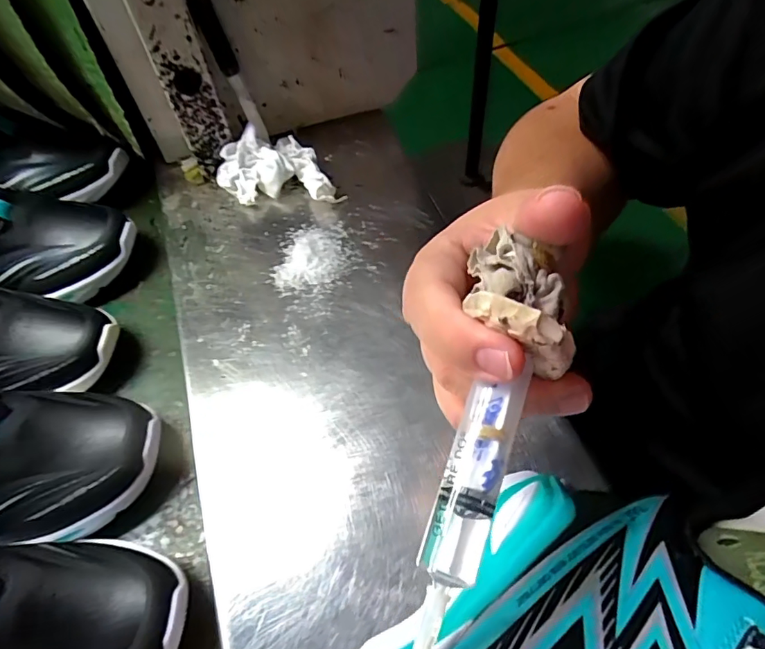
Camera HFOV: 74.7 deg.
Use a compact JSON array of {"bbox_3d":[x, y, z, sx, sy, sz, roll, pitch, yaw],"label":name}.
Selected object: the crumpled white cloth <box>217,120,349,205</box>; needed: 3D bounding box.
[{"bbox_3d":[-0.095,-0.146,0.464,0.117,0.038,0.074,4,57,7],"label":"crumpled white cloth"}]

